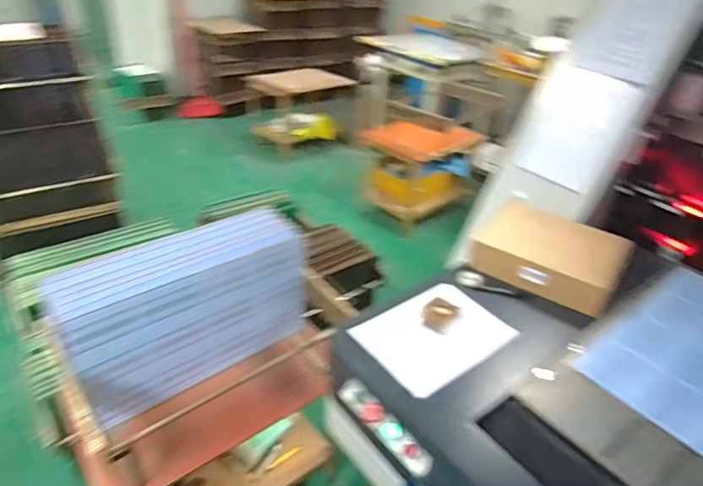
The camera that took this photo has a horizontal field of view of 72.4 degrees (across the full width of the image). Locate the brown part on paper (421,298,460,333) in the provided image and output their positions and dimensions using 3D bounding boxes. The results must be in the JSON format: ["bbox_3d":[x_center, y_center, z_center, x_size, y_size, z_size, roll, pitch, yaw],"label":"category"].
[{"bbox_3d":[0.195,0.159,1.075,0.072,0.013,0.087,30,45,31],"label":"brown part on paper"}]

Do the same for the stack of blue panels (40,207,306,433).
[{"bbox_3d":[-0.412,0.156,1.253,0.603,0.320,0.246,-24,42,-33],"label":"stack of blue panels"}]

